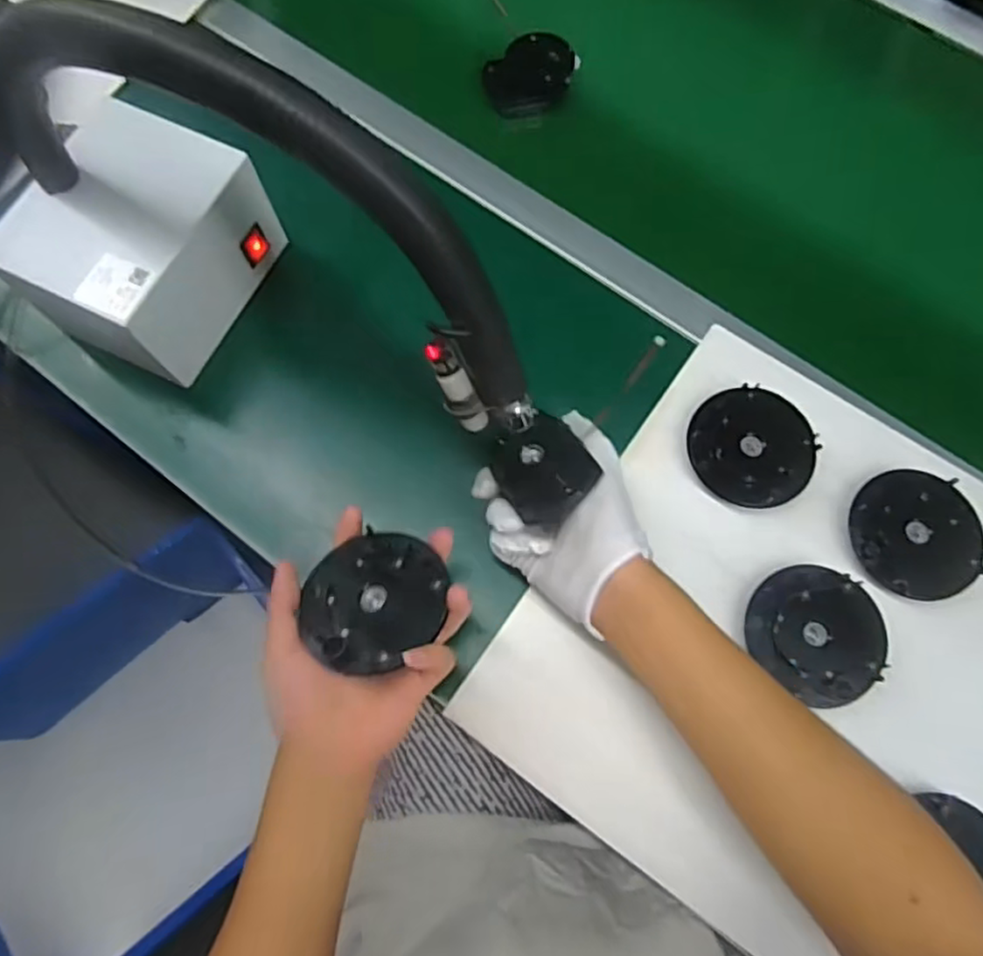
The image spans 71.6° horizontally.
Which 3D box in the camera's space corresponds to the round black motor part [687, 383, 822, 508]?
[{"bbox_3d":[0.198,-0.026,0.515,0.092,0.006,0.091,0,72,-1],"label":"round black motor part"}]

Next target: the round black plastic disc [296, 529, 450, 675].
[{"bbox_3d":[-0.074,0.073,0.424,0.084,0.022,0.084,-25,59,-5],"label":"round black plastic disc"}]

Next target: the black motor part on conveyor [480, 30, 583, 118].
[{"bbox_3d":[0.036,-0.372,0.627,0.084,0.044,0.050,-9,72,-4],"label":"black motor part on conveyor"}]

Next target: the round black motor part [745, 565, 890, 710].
[{"bbox_3d":[0.230,0.106,0.477,0.091,0.011,0.084,0,72,-1],"label":"round black motor part"}]

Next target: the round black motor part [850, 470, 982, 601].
[{"bbox_3d":[0.312,0.040,0.496,0.091,0.008,0.091,0,72,-1],"label":"round black motor part"}]

